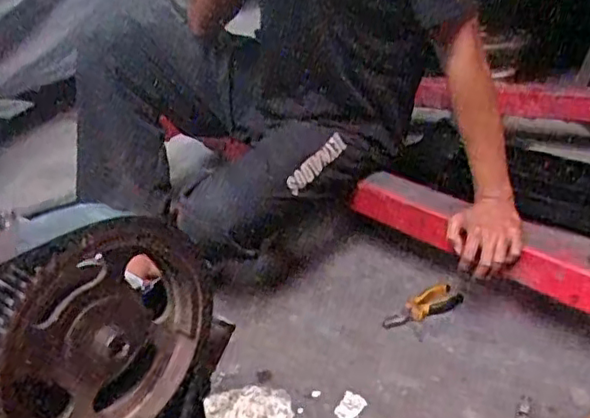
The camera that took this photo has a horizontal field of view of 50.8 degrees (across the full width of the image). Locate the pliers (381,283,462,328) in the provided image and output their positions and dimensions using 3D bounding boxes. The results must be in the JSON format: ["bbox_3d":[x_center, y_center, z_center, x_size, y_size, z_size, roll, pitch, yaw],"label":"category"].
[{"bbox_3d":[0.223,0.175,1.117,0.144,0.027,0.066,-17,32,-17],"label":"pliers"}]

